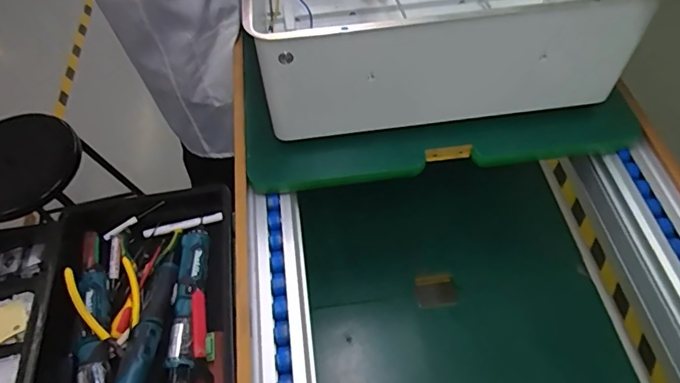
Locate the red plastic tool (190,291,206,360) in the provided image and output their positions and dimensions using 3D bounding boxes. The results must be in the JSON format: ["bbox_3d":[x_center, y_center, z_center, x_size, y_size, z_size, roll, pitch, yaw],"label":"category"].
[{"bbox_3d":[-0.222,0.206,0.752,0.020,0.024,0.101,-9,56,-4],"label":"red plastic tool"}]

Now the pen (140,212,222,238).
[{"bbox_3d":[-0.287,0.062,0.885,0.144,0.011,0.015,-12,56,-6],"label":"pen"}]

